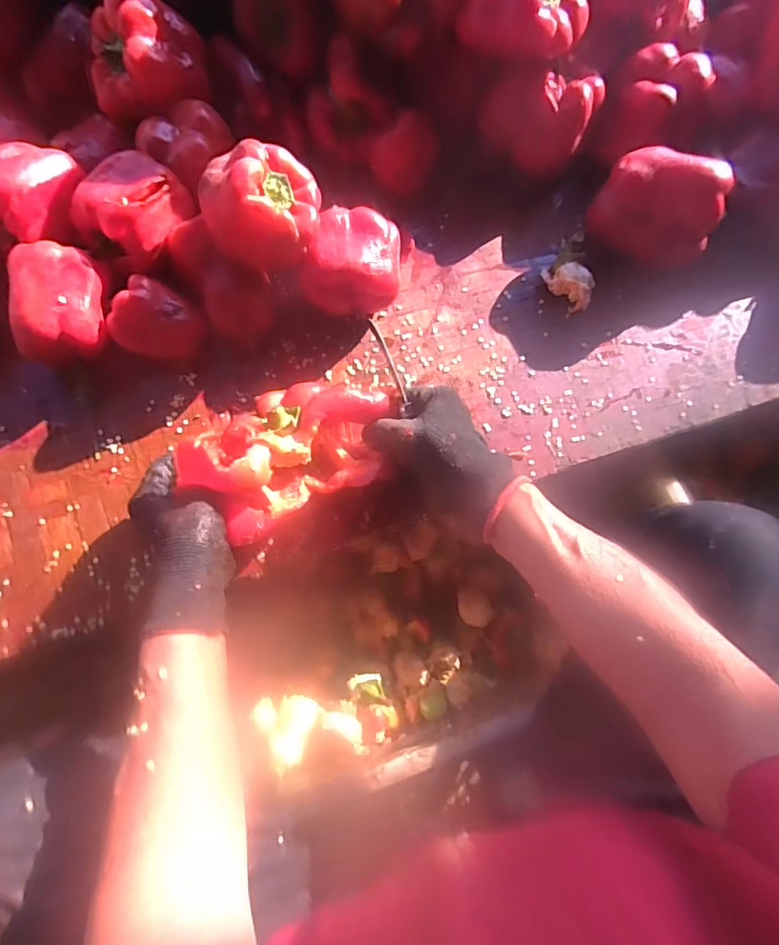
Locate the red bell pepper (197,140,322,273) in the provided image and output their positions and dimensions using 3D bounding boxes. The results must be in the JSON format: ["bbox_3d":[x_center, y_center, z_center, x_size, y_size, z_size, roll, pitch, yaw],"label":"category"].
[{"bbox_3d":[-0.101,-0.208,0.412,0.087,0.070,0.074,-3,74,-3],"label":"red bell pepper"}]

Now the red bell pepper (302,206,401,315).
[{"bbox_3d":[-0.032,-0.182,0.468,0.082,0.076,0.073,6,74,0],"label":"red bell pepper"}]

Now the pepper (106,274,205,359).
[{"bbox_3d":[-0.201,-0.127,0.454,0.055,0.060,0.058,1,74,-2],"label":"pepper"}]

